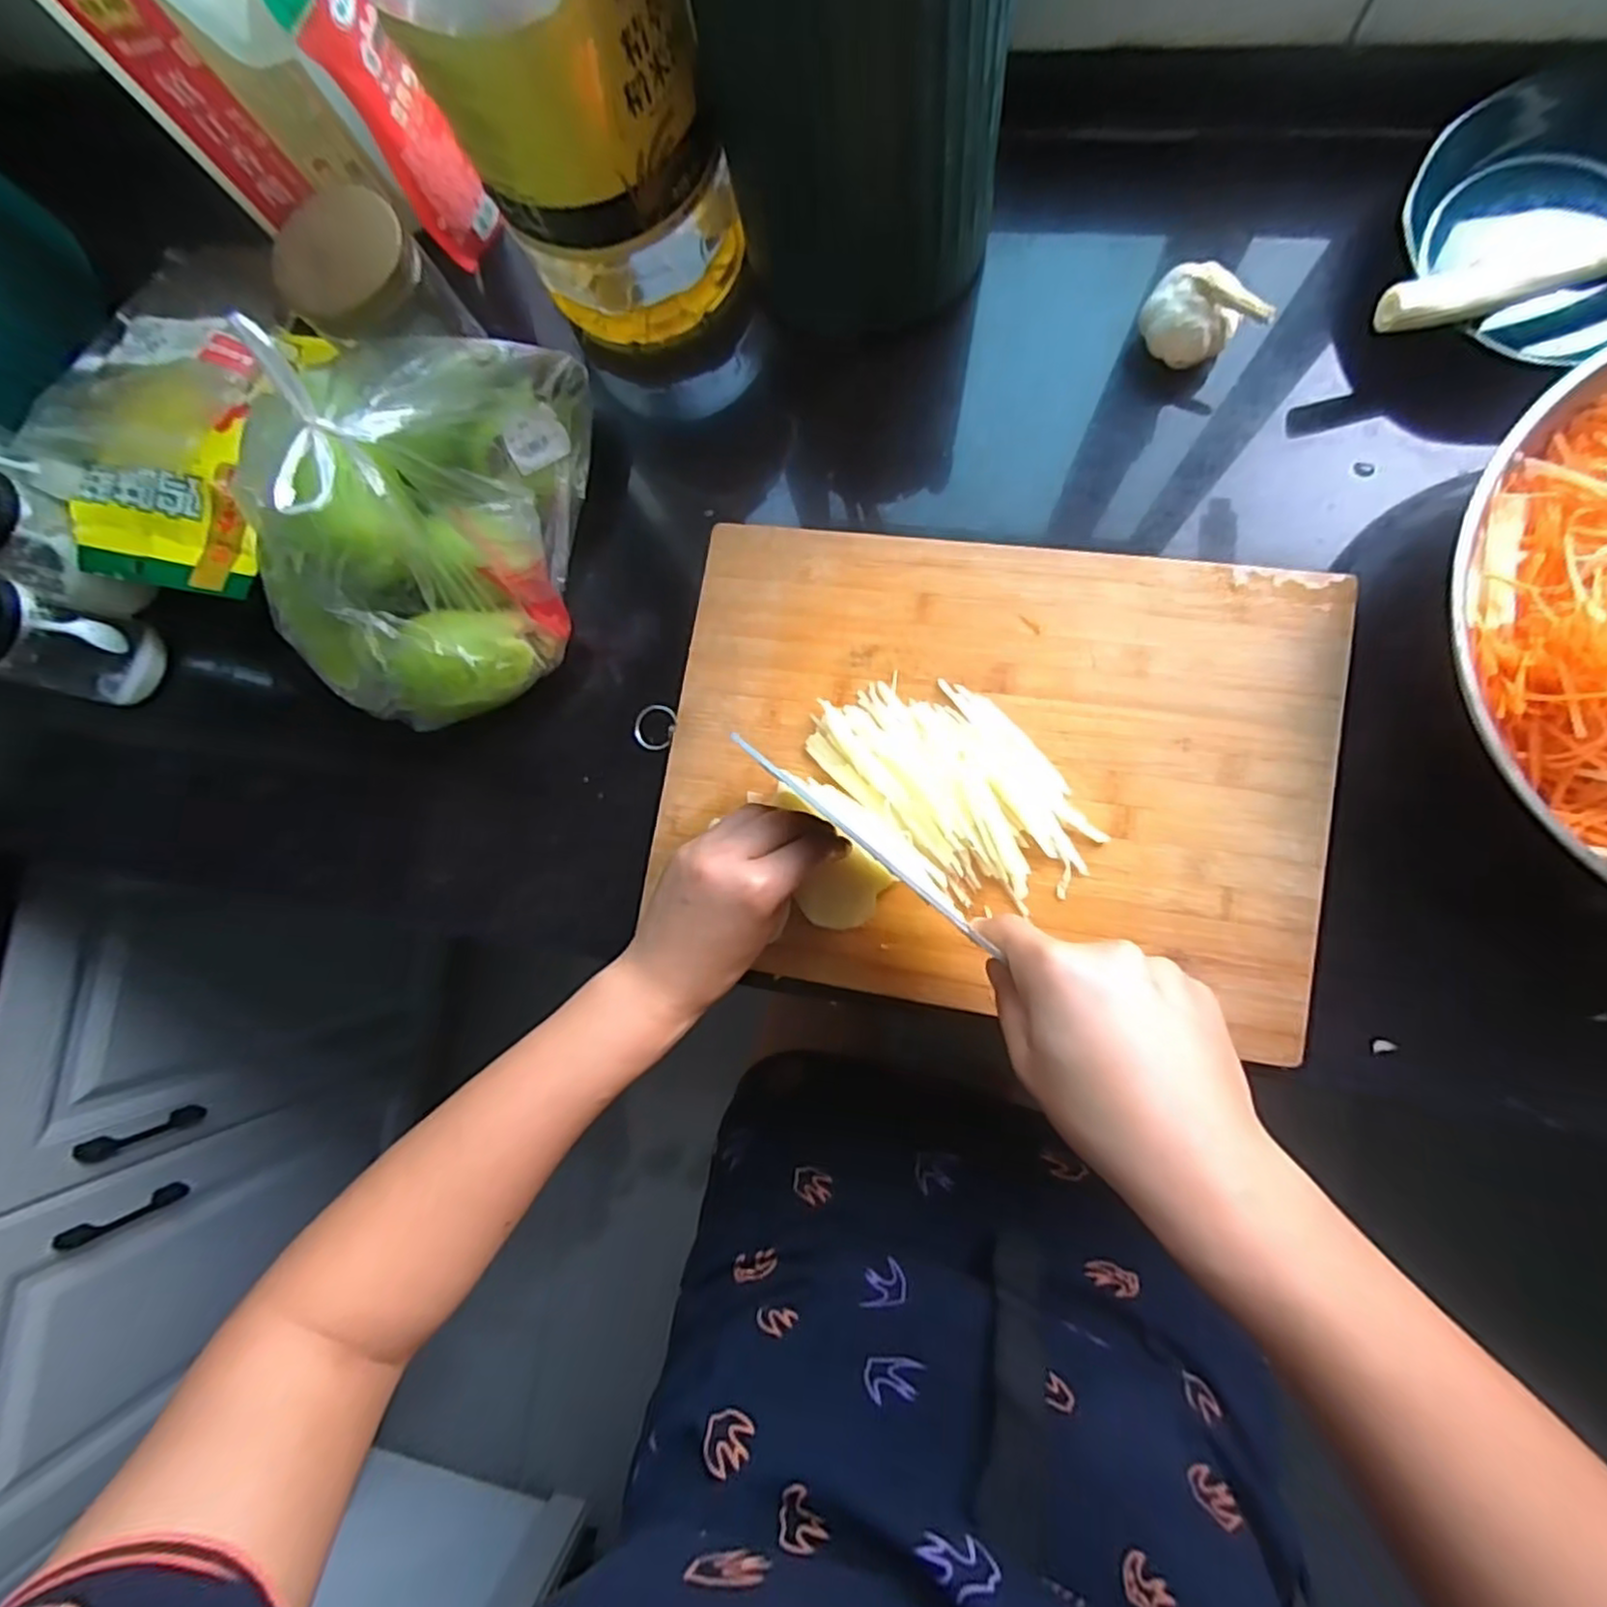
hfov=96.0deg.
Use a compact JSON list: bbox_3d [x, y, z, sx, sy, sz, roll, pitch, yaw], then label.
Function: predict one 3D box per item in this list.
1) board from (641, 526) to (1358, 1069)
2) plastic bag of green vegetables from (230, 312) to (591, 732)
[{"bbox_3d":[0.103,-0.020,0.419,0.366,0.022,0.269,8,89,8],"label":"board"},{"bbox_3d":[-0.241,-0.177,0.410,0.181,0.141,0.244,2,85,9],"label":"plastic bag of green vegetables"}]

